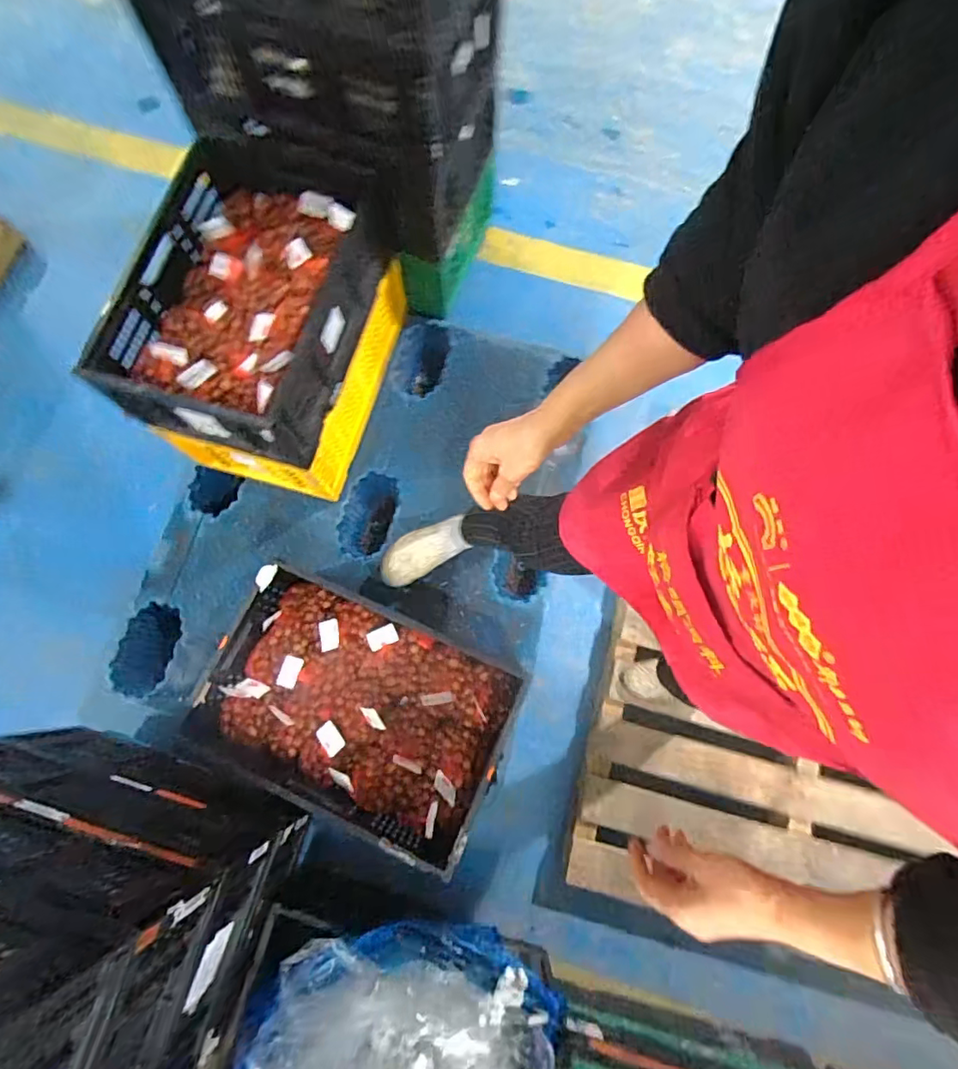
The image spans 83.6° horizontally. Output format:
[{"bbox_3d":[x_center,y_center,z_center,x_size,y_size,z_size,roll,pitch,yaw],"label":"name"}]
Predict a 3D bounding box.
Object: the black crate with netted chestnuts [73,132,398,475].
[{"bbox_3d":[-0.491,-0.492,1.130,0.438,0.214,0.586,17,76,5],"label":"black crate with netted chestnuts"}]

